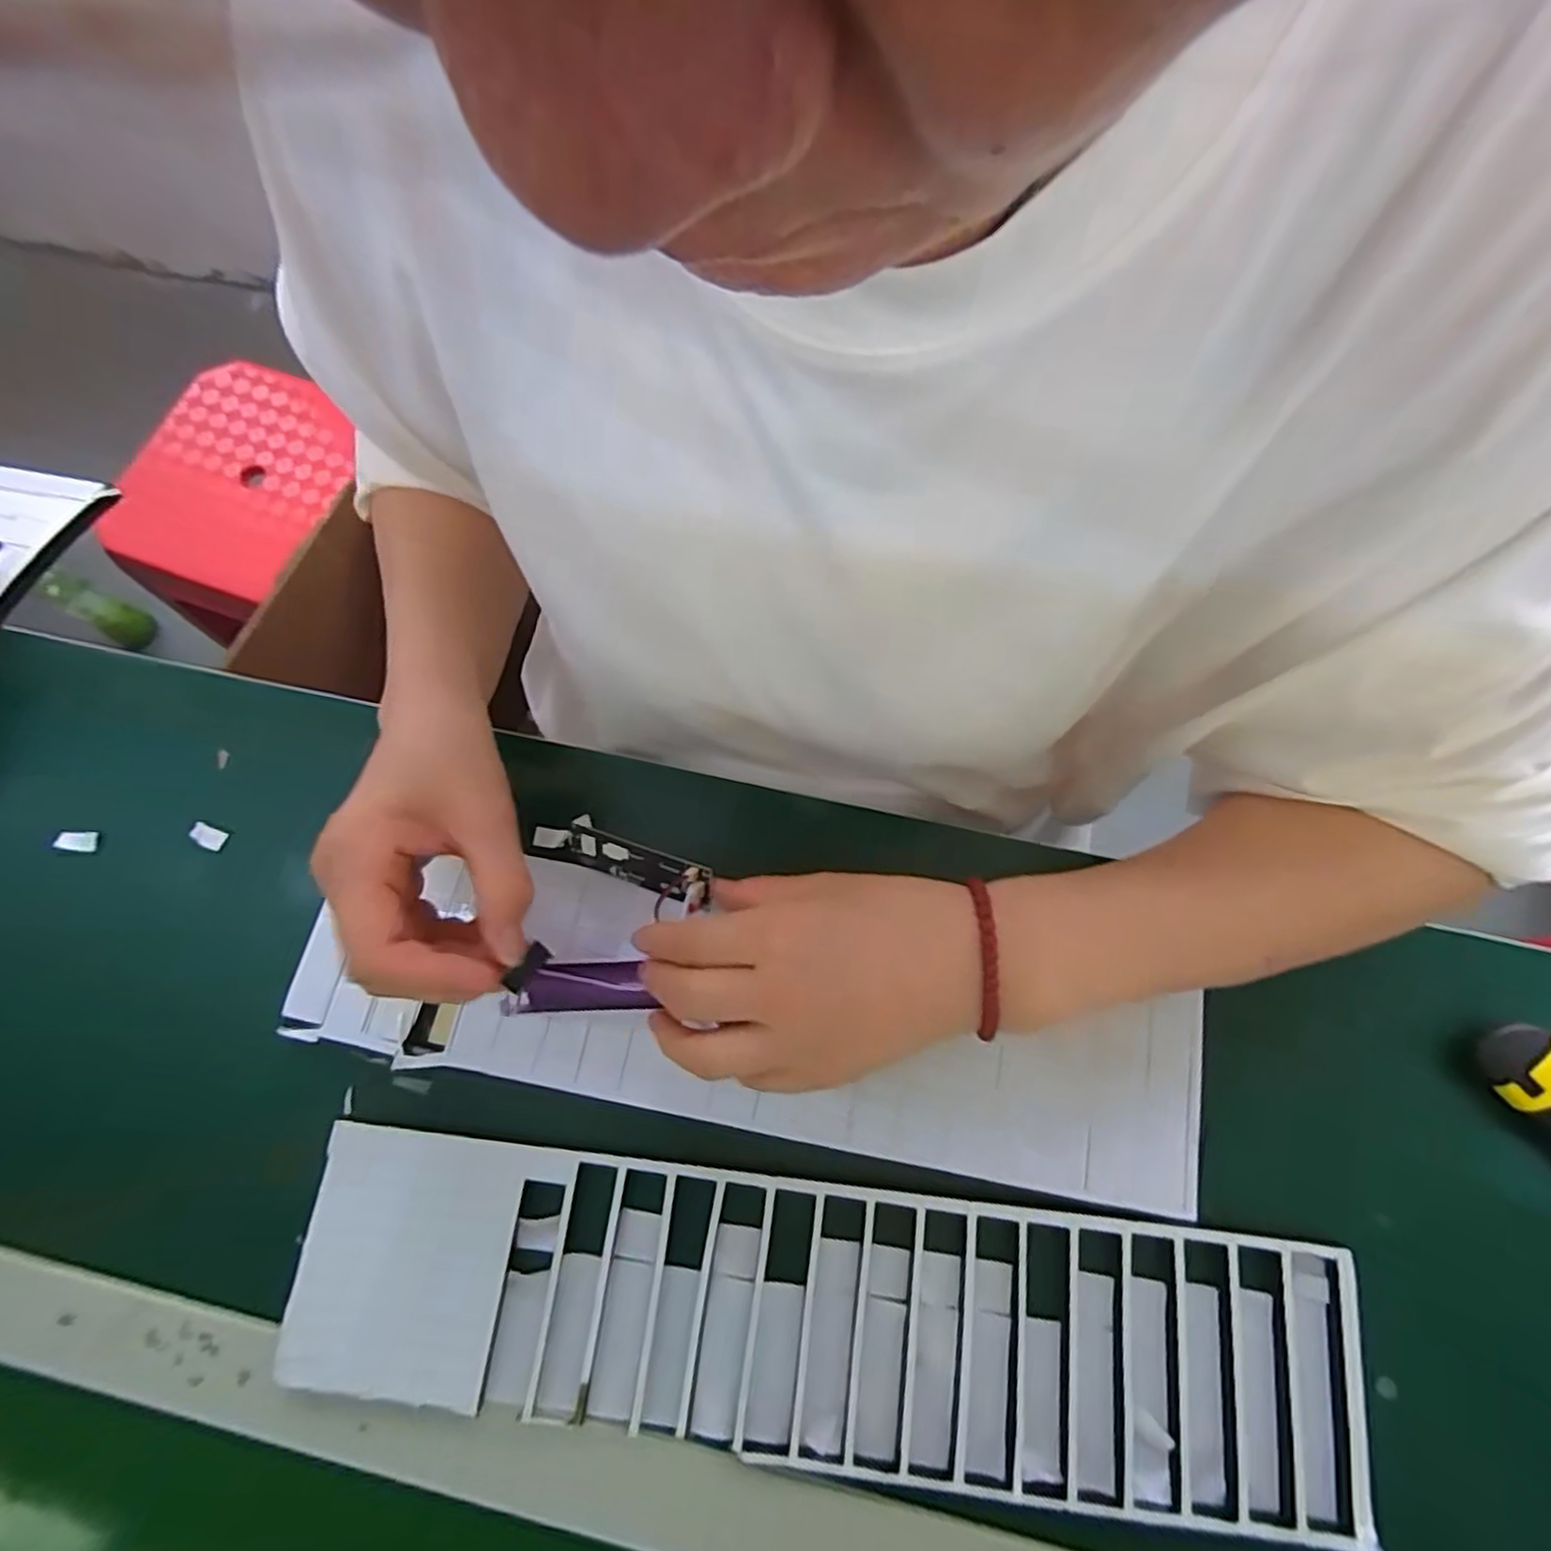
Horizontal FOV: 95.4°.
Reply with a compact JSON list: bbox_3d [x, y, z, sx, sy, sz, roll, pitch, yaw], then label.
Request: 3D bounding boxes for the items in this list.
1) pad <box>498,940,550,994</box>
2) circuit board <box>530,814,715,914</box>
[{"bbox_3d":[-0.102,0.078,0.288,0.008,0.006,0.021,28,50,9],"label":"pad"},{"bbox_3d":[-0.082,0.041,0.361,0.120,0.018,0.021,13,73,33],"label":"circuit board"}]

